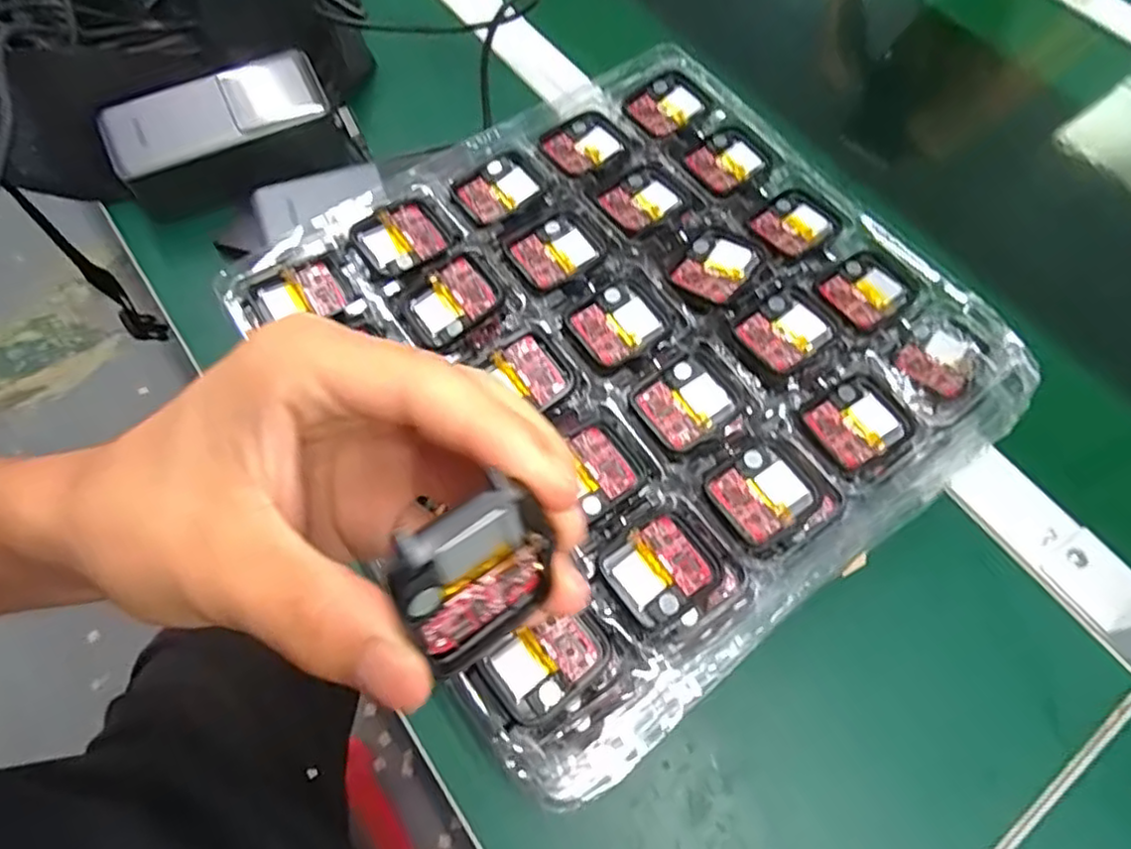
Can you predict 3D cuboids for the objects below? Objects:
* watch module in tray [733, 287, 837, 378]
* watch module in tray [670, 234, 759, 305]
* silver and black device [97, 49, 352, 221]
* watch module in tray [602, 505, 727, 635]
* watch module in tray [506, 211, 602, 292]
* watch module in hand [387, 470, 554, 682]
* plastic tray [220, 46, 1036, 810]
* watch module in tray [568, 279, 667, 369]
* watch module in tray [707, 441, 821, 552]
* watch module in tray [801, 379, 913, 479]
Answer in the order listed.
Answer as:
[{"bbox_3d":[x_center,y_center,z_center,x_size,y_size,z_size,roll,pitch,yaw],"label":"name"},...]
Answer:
[{"bbox_3d":[0.101,-0.043,0.303,0.039,0.007,0.034,-35,70,-17],"label":"watch module in tray"},{"bbox_3d":[0.073,-0.076,0.320,0.033,0.007,0.040,35,68,14],"label":"watch module in tray"},{"bbox_3d":[-0.218,-0.184,0.435,0.132,0.058,0.054,-23,67,-13],"label":"silver and black device"},{"bbox_3d":[0.037,0.056,0.259,0.041,0.008,0.035,-33,69,-17],"label":"watch module in tray"},{"bbox_3d":[-0.004,-0.083,0.322,0.039,0.006,0.035,-33,70,-17],"label":"watch module in tray"},{"bbox_3d":[-0.022,0.033,0.151,0.035,0.050,0.012,-37,50,-25],"label":"watch module in hand"},{"bbox_3d":[0.032,-0.042,0.309,0.287,0.031,0.273,-34,70,-17],"label":"plastic tray"},{"bbox_3d":[0.025,-0.046,0.306,0.038,0.004,0.035,-31,69,-16],"label":"watch module in tray"},{"bbox_3d":[0.082,0.028,0.276,0.039,0.007,0.036,-33,70,-17],"label":"watch module in tray"},{"bbox_3d":[0.127,-0.001,0.291,0.042,0.004,0.036,-28,68,-15],"label":"watch module in tray"}]

